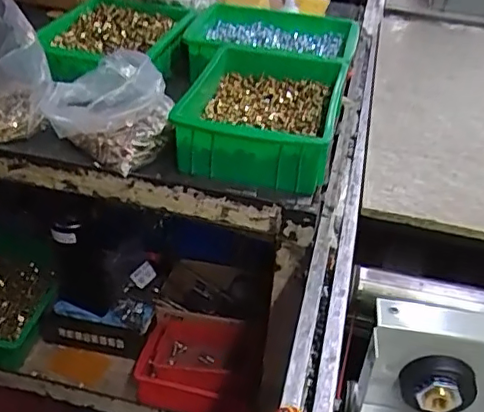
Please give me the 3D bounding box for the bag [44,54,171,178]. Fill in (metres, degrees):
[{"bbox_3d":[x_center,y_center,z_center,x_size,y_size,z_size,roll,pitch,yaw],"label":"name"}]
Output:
[{"bbox_3d":[-0.157,-0.115,0.686,0.139,0.089,0.106,22,40,24],"label":"bag"}]

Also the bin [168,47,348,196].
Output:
[{"bbox_3d":[0.023,-0.116,0.734,0.184,0.093,0.228,10,36,9],"label":"bin"}]

